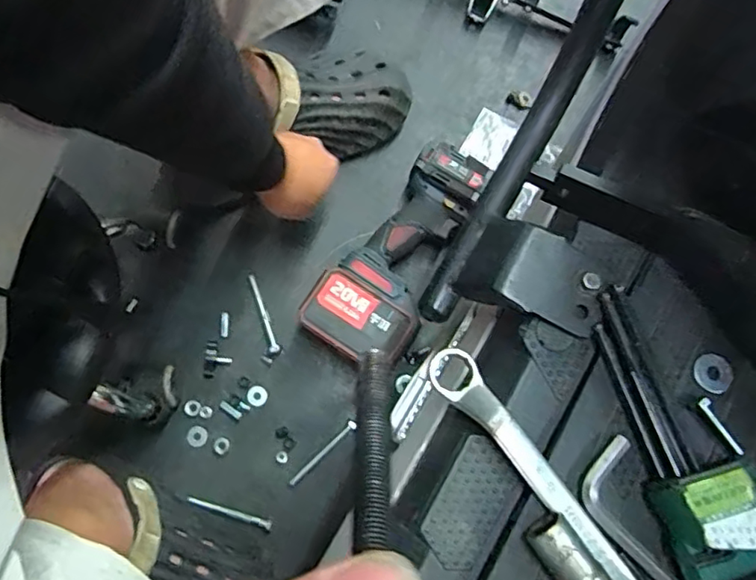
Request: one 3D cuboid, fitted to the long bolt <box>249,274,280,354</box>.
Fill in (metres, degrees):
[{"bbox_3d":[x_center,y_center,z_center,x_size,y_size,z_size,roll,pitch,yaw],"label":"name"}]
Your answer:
[{"bbox_3d":[-0.133,0.027,0.692,0.010,0.005,0.096,-18,79,-5],"label":"long bolt"}]

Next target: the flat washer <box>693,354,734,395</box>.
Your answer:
[{"bbox_3d":[0.190,0.047,0.338,0.022,0.004,0.022,0,78,-1],"label":"flat washer"}]

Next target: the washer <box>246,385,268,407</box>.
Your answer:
[{"bbox_3d":[-0.138,0.121,0.679,0.023,0.004,0.023,0,78,-1],"label":"washer"}]

